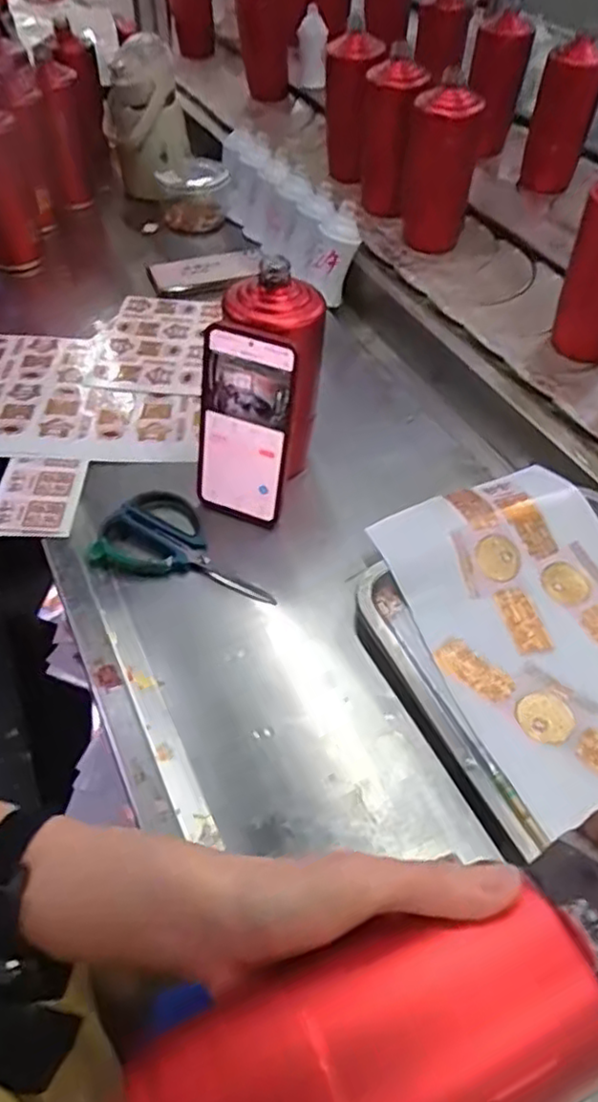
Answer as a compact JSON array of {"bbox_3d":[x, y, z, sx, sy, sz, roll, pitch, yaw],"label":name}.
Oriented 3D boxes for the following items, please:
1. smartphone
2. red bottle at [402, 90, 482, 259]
[{"bbox_3d":[-0.047,-0.098,0.557,0.079,0.163,0.012,18,35,13],"label":"smartphone"},{"bbox_3d":[0.187,-0.506,0.879,0.085,0.181,0.072,9,51,5],"label":"red bottle"}]

